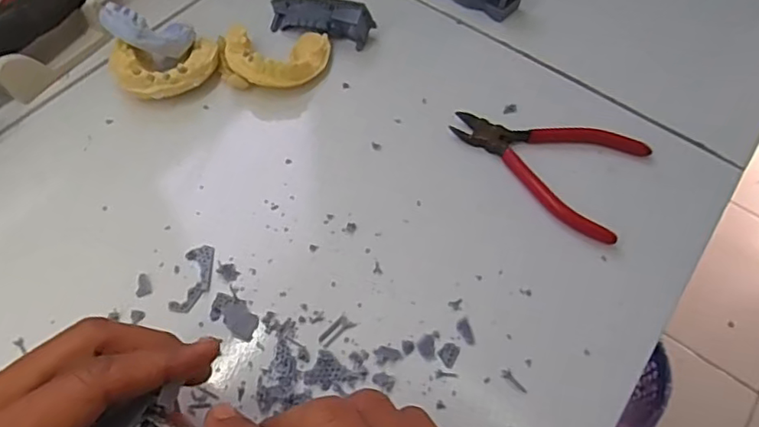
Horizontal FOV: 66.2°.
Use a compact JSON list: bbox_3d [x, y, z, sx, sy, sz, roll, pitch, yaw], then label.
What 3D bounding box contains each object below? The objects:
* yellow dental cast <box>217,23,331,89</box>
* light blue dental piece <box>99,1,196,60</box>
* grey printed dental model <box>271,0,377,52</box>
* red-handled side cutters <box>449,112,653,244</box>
[{"bbox_3d":[-0.075,-0.109,0.413,0.077,0.027,0.054,-2,59,-4],"label":"yellow dental cast"},{"bbox_3d":[-0.156,-0.122,0.389,0.059,0.023,0.031,15,56,-22],"label":"light blue dental piece"},{"bbox_3d":[-0.045,-0.147,0.436,0.076,0.031,0.025,17,59,7],"label":"grey printed dental model"},{"bbox_3d":[0.110,-0.041,0.388,0.121,0.007,0.085,28,61,13],"label":"red-handled side cutters"}]

